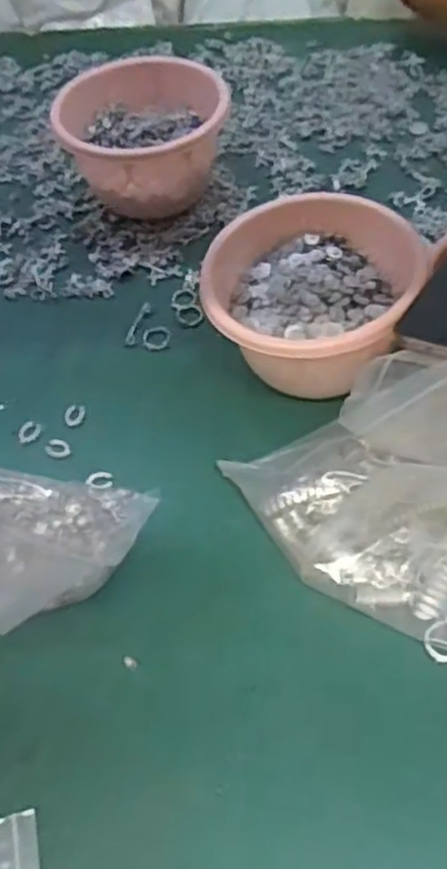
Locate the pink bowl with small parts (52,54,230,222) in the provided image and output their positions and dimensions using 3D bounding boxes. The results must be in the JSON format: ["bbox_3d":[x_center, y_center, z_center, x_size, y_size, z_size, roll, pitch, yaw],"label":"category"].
[{"bbox_3d":[-0.069,-0.258,0.647,0.138,0.087,0.127,-2,55,4],"label":"pink bowl with small parts"}]

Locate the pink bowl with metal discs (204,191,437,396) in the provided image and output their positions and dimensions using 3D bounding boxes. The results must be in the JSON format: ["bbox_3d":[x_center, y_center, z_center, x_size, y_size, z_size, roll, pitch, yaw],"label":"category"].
[{"bbox_3d":[0.064,-0.094,0.519,0.140,0.090,0.128,-2,55,4],"label":"pink bowl with metal discs"}]

